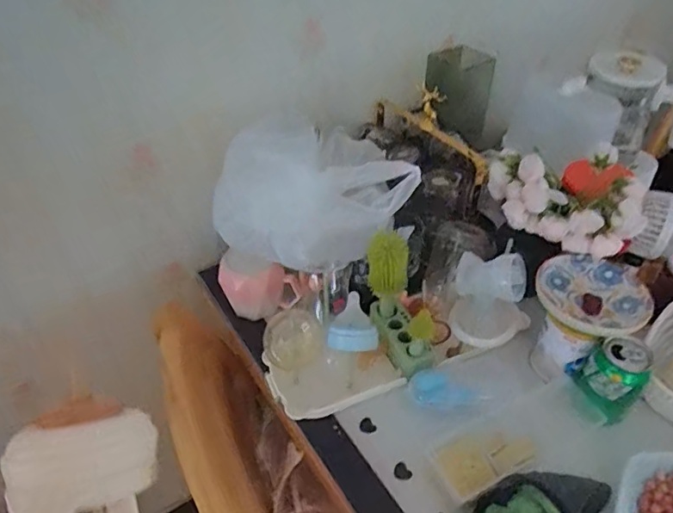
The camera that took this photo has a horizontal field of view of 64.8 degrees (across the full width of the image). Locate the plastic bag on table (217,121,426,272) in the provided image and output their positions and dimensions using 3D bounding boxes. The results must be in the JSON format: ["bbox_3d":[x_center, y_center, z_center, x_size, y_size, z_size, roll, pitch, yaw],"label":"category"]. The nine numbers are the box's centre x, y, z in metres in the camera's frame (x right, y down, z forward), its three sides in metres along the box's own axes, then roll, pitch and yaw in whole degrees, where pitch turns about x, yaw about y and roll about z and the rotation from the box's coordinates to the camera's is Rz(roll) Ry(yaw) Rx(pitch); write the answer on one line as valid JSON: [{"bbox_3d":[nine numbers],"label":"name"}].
[{"bbox_3d":[-0.023,-0.085,0.692,0.258,0.157,0.139,-32,52,-30],"label":"plastic bag on table"}]

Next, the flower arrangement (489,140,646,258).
[{"bbox_3d":[0.301,-0.084,0.687,0.170,0.082,0.165,3,43,3],"label":"flower arrangement"}]

